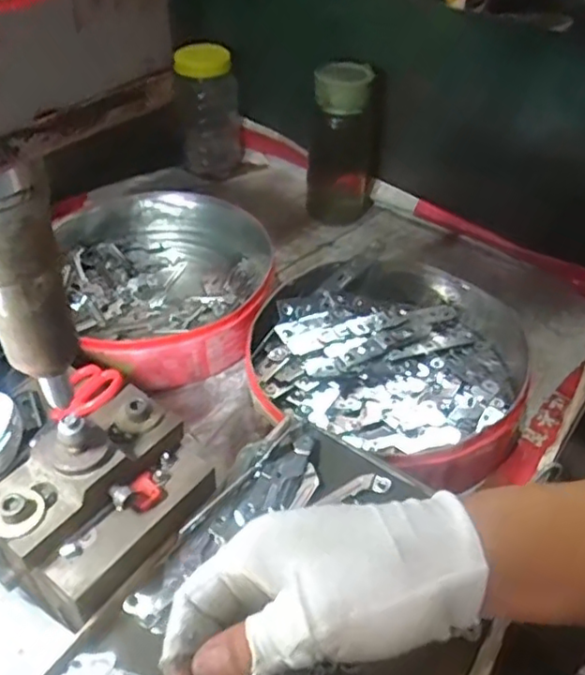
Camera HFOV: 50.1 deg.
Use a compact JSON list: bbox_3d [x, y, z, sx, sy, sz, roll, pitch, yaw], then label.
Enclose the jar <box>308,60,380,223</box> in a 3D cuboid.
[{"bbox_3d":[0.056,-0.219,0.729,0.075,0.181,0.066,6,44,2],"label":"jar"}]

